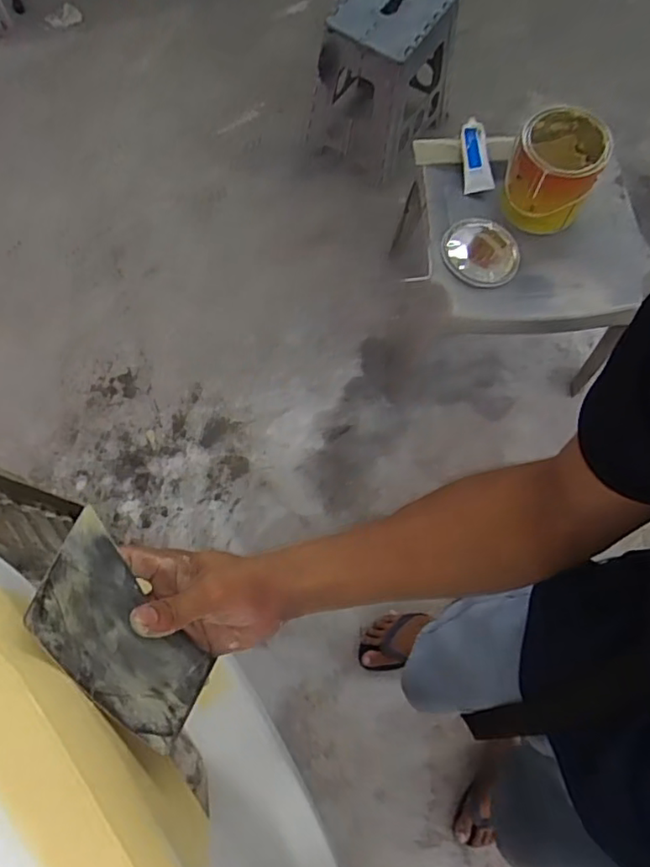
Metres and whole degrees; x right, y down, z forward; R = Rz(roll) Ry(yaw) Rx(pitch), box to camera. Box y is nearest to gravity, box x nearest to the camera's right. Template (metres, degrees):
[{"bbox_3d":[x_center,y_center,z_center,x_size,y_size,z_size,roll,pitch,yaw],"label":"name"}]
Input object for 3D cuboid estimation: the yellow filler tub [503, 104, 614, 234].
[{"bbox_3d":[0.419,-0.486,1.113,0.152,0.166,0.142,1,73,-2],"label":"yellow filler tub"}]

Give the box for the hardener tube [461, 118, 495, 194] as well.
[{"bbox_3d":[0.298,-0.547,1.181,0.058,0.042,0.139,-11,97,-5],"label":"hardener tube"}]

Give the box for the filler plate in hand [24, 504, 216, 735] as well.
[{"bbox_3d":[-0.122,0.123,0.366,0.011,0.096,0.131,-31,107,13],"label":"filler plate in hand"}]

